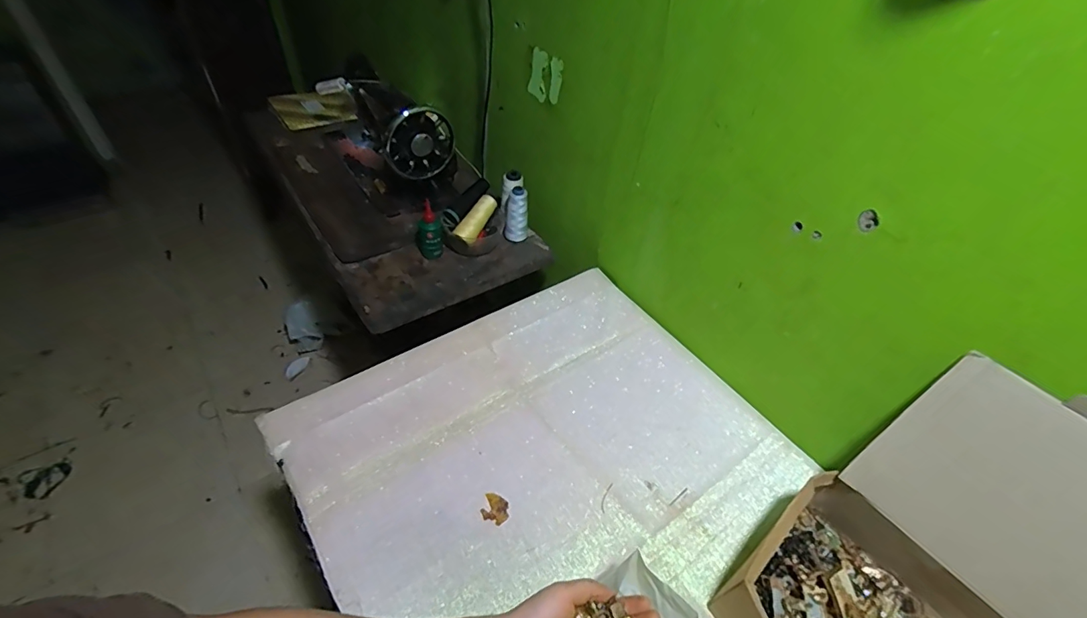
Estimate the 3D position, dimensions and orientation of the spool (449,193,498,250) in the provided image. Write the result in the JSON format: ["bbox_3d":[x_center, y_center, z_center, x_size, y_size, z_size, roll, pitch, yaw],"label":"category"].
[{"bbox_3d":[-0.135,-0.172,0.927,0.043,0.043,0.128,24,66,18],"label":"spool"}]

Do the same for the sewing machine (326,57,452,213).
[{"bbox_3d":[-0.355,-0.386,1.029,0.155,0.218,0.403,-25,53,-25],"label":"sewing machine"}]

